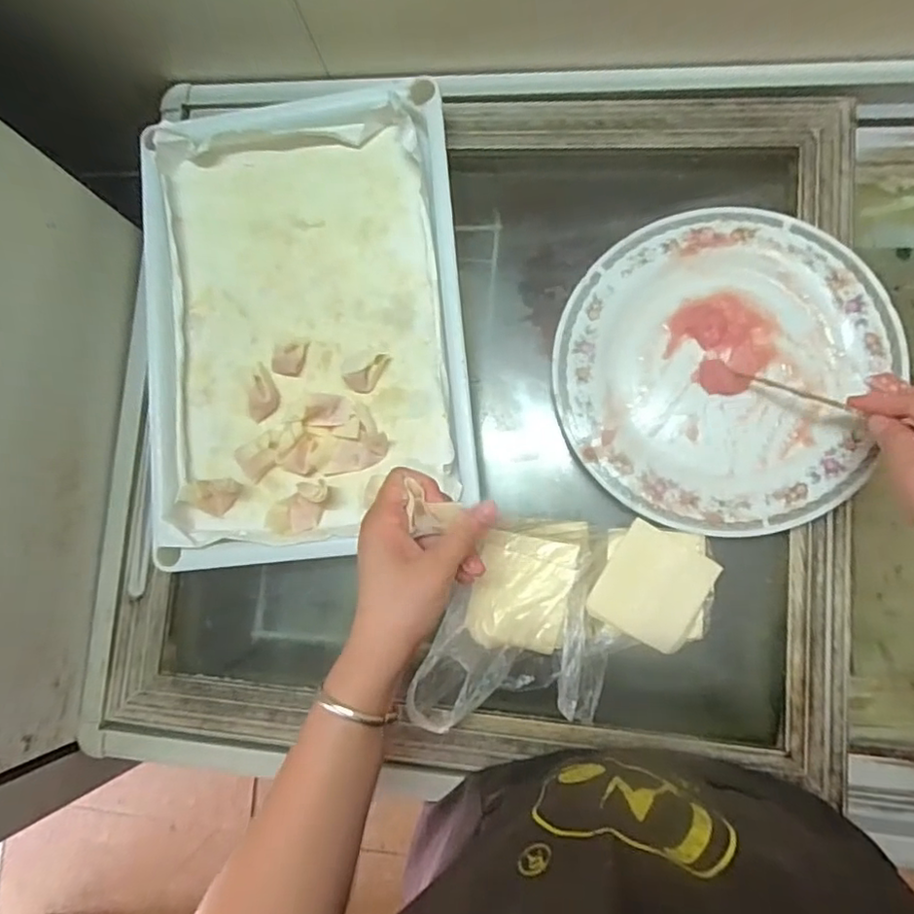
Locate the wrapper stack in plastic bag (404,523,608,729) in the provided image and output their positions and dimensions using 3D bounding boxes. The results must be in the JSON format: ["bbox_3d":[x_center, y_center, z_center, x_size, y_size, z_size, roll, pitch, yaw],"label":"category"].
[{"bbox_3d":[0.038,0.123,0.445,0.141,0.058,0.152,2,83,7],"label":"wrapper stack in plastic bag"}]

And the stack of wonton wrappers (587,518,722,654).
[{"bbox_3d":[0.142,0.091,0.436,0.076,0.033,0.081,18,85,9],"label":"stack of wonton wrappers"}]

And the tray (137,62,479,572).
[{"bbox_3d":[-0.127,-0.113,0.496,0.265,0.044,0.383,-6,82,6],"label":"tray"}]

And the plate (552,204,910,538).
[{"bbox_3d":[0.198,-0.071,0.458,0.231,0.022,0.248,-1,83,7],"label":"plate"}]

